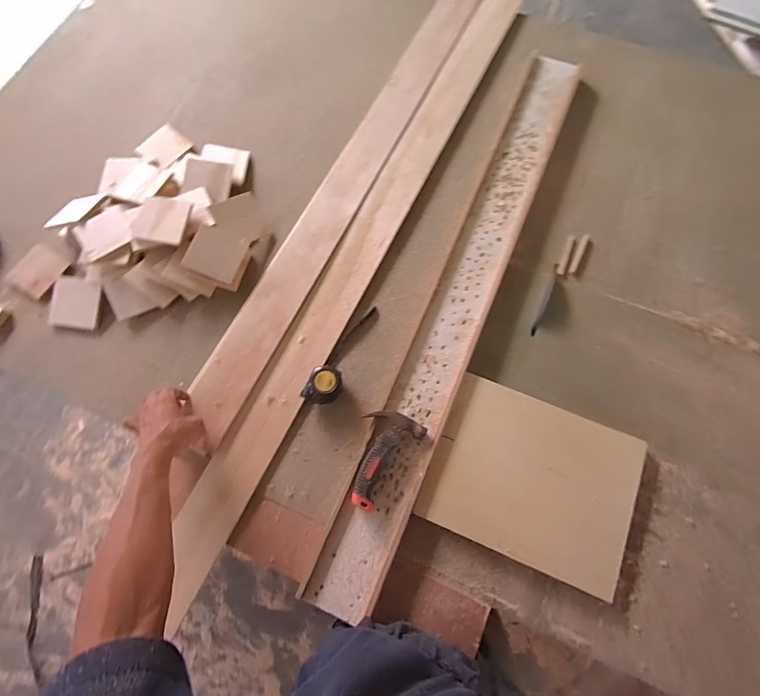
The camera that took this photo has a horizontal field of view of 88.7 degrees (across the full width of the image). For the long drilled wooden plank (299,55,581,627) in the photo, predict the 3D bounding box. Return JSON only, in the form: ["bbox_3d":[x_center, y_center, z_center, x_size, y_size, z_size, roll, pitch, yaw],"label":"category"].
[{"bbox_3d":[0.158,-0.104,0.709,0.115,0.023,1.111,23,76,6],"label":"long drilled wooden plank"}]

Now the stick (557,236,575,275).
[{"bbox_3d":[0.363,-0.180,0.758,0.014,0.008,0.089,21,76,6],"label":"stick"}]

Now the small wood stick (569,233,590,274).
[{"bbox_3d":[0.390,-0.184,0.760,0.015,0.012,0.086,24,76,6],"label":"small wood stick"}]

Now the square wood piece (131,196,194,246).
[{"bbox_3d":[-0.407,-0.238,0.724,0.099,0.011,0.090,8,75,4],"label":"square wood piece"}]

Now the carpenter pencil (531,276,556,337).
[{"bbox_3d":[0.304,-0.082,0.724,0.014,0.006,0.125,25,76,6],"label":"carpenter pencil"}]

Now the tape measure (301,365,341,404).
[{"bbox_3d":[-0.098,0.063,0.680,0.061,0.043,0.071,23,76,6],"label":"tape measure"}]

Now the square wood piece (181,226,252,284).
[{"bbox_3d":[-0.299,-0.175,0.719,0.090,0.004,0.096,24,75,-20],"label":"square wood piece"}]

